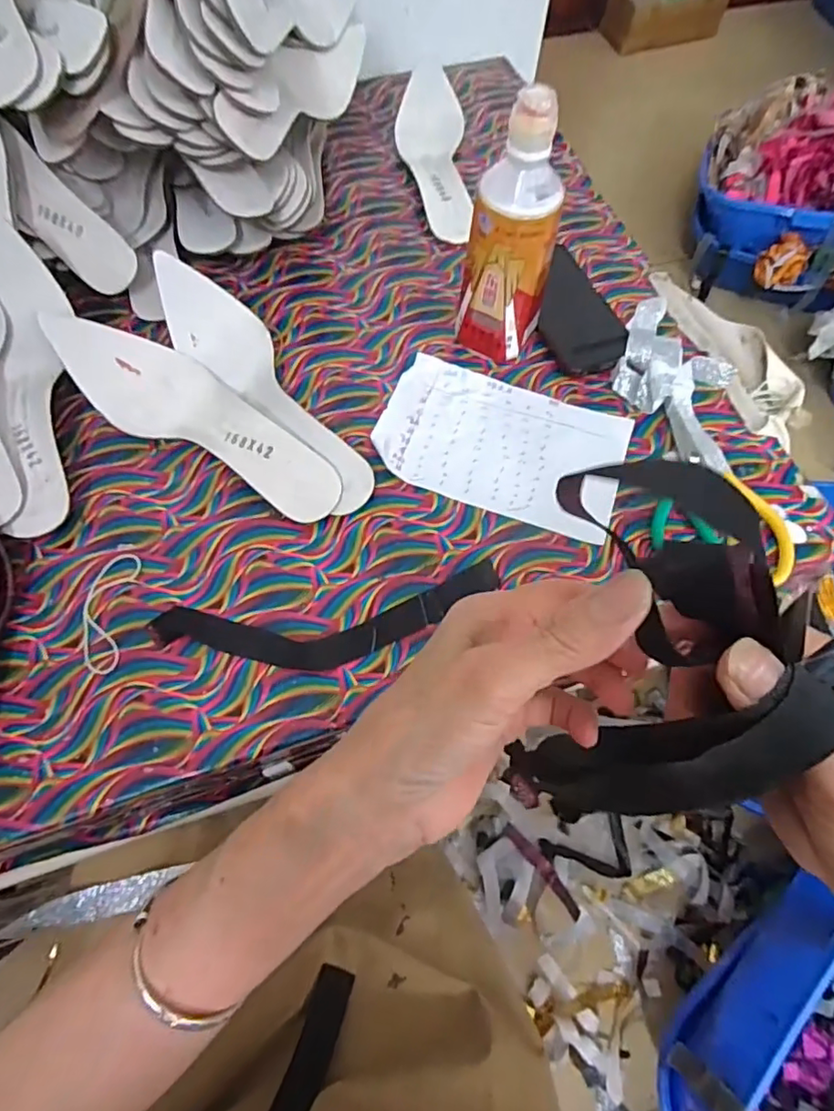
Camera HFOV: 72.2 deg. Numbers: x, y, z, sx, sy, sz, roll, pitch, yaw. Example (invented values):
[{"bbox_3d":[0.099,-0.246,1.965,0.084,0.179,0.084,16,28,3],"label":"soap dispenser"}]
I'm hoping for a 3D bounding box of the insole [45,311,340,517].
[{"bbox_3d":[-0.173,-0.113,0.448,0.252,0.038,0.078,33,68,12],"label":"insole"}]

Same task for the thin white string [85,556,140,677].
[{"bbox_3d":[-0.224,0.039,0.413,0.032,0.004,0.091,3,65,-1],"label":"thin white string"}]

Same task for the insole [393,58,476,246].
[{"bbox_3d":[0.018,-0.446,0.625,0.073,0.035,0.247,-2,65,-3],"label":"insole"}]

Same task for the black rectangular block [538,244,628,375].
[{"bbox_3d":[0.145,-0.239,0.551,0.074,0.009,0.152,-15,67,-9],"label":"black rectangular block"}]

